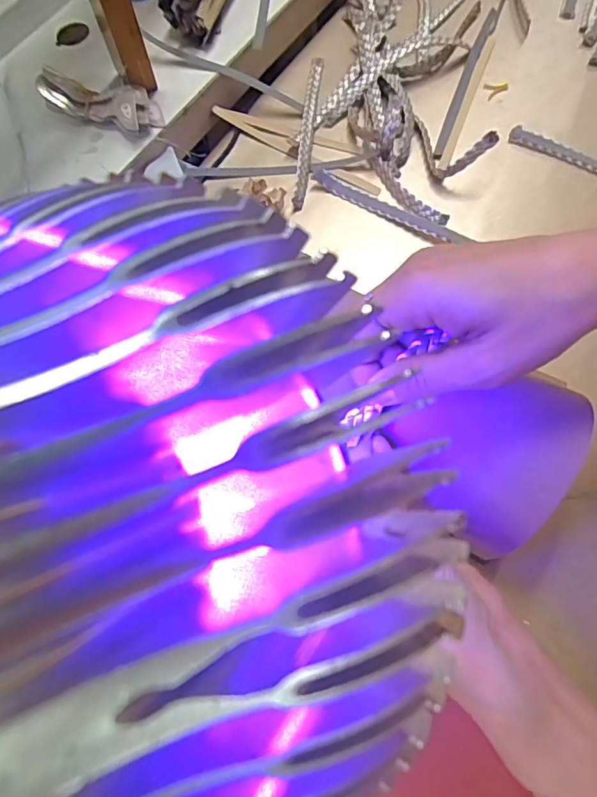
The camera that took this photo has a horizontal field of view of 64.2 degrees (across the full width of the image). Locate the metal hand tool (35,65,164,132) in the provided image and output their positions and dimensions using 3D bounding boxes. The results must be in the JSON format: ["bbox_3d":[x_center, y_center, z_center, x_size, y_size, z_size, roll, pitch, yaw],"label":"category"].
[{"bbox_3d":[-0.180,-0.276,0.439,0.113,0.027,0.048,23,73,11],"label":"metal hand tool"}]

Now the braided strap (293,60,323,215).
[{"bbox_3d":[0.009,-0.263,0.461,0.013,0.011,0.189,5,70,5],"label":"braided strap"}]

